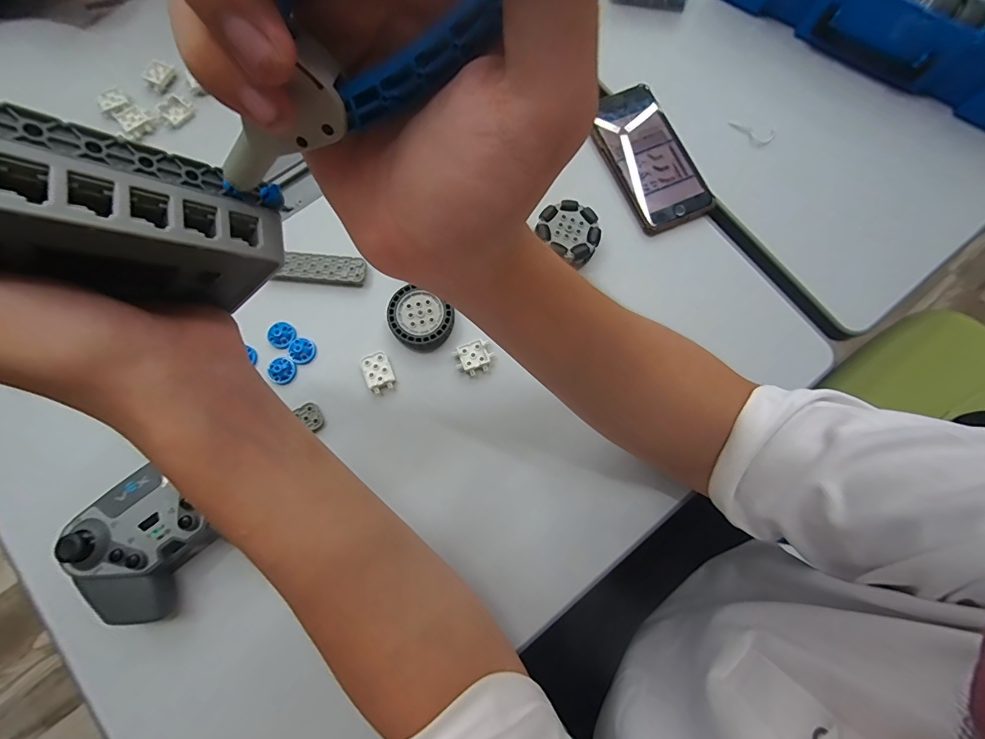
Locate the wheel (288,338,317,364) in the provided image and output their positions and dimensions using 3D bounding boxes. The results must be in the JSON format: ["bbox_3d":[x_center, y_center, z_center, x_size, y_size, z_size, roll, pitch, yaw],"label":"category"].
[{"bbox_3d":[-0.178,-0.018,0.389,0.024,0.006,0.024,0,77,-1],"label":"wheel"}]

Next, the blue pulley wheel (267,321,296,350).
[{"bbox_3d":[-0.197,-0.032,0.390,0.025,0.004,0.024,0,77,-1],"label":"blue pulley wheel"}]

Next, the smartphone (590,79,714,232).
[{"bbox_3d":[0.160,-0.222,0.432,0.078,0.013,0.161,-24,81,2],"label":"smartphone"}]

